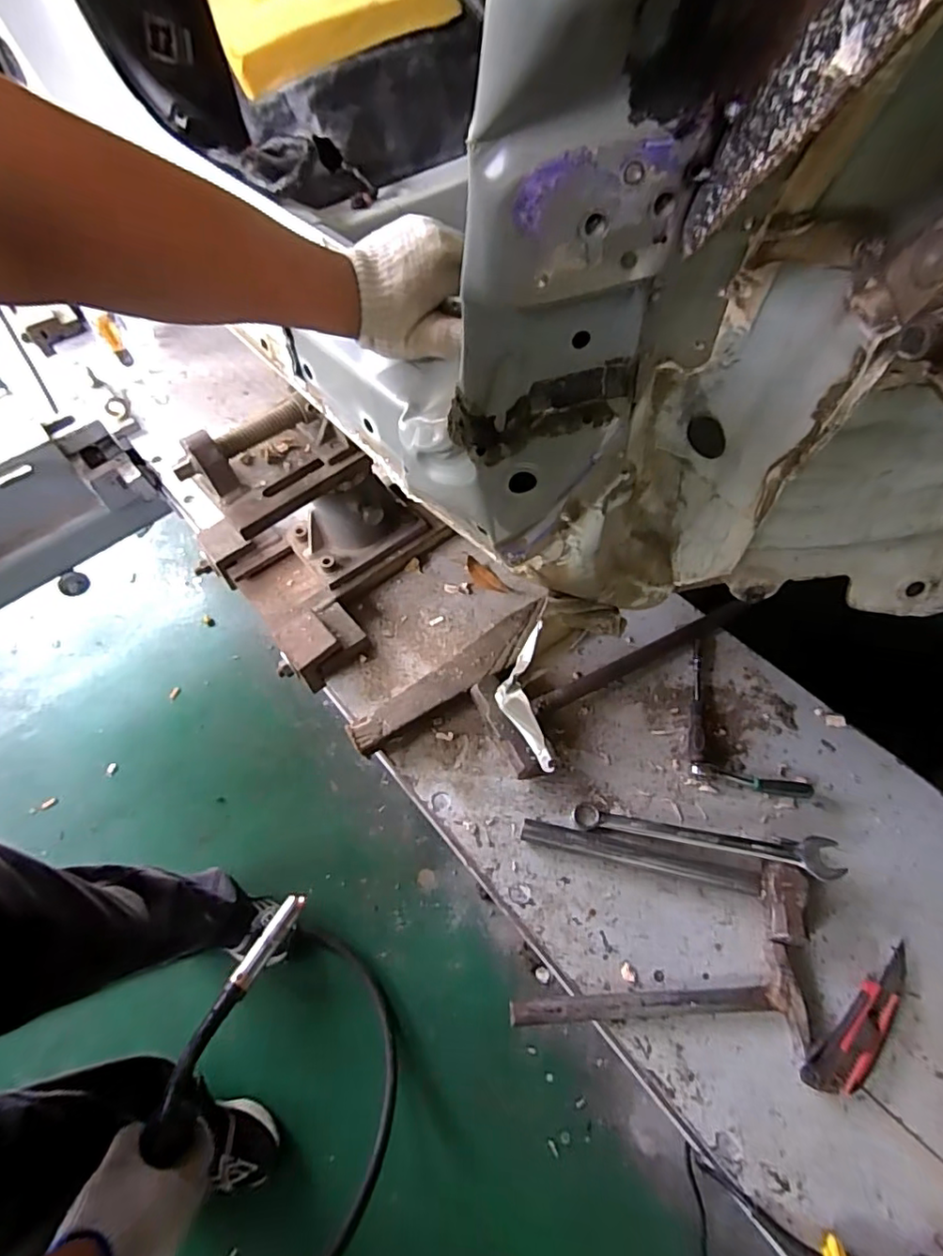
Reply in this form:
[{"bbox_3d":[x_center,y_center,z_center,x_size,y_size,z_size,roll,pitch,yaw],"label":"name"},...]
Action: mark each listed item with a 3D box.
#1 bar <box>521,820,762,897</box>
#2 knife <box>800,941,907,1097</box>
[{"bbox_3d":[0.195,0.268,0.685,0.268,0.026,0.029,11,58,9],"label":"bar"},{"bbox_3d":[0.405,0.403,0.590,0.174,0.019,0.039,-36,63,-19],"label":"knife"}]

